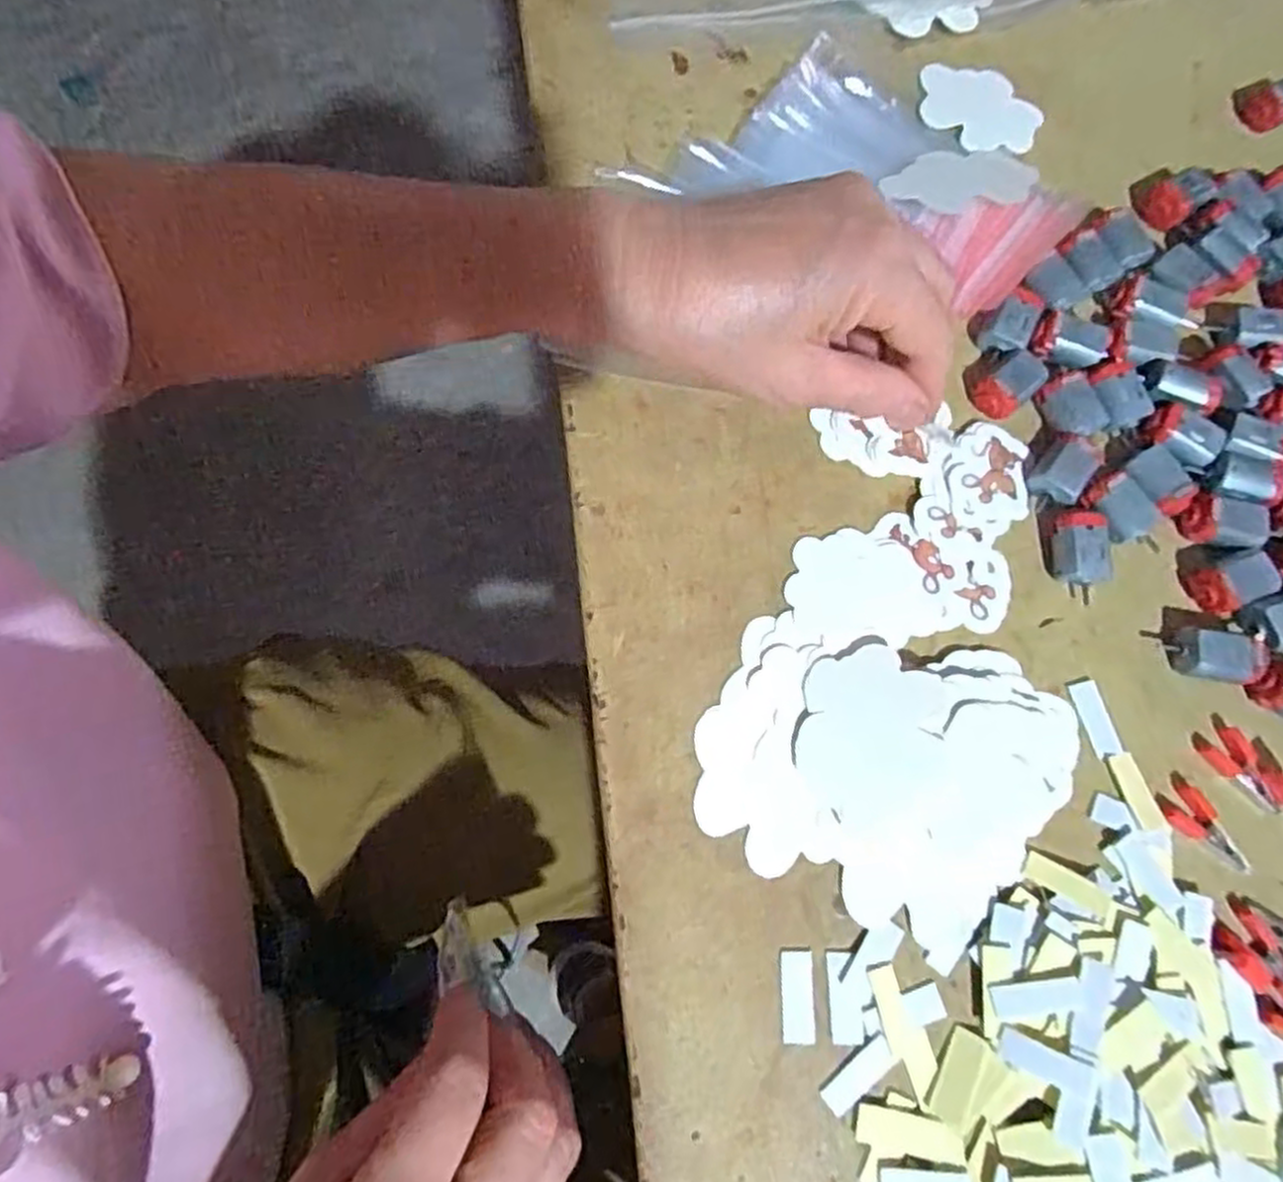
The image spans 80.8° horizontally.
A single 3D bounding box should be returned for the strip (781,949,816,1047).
[{"bbox_3d":[0.055,0.141,0.262,0.011,0.004,0.029,1,75,2],"label":"strip"}]

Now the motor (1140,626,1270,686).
[{"bbox_3d":[0.218,0.025,0.289,0.037,0.014,0.019,7,75,3],"label":"motor"}]

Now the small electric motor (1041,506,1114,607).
[{"bbox_3d":[0.172,-0.016,0.300,0.022,0.016,0.035,1,75,2],"label":"small electric motor"}]

